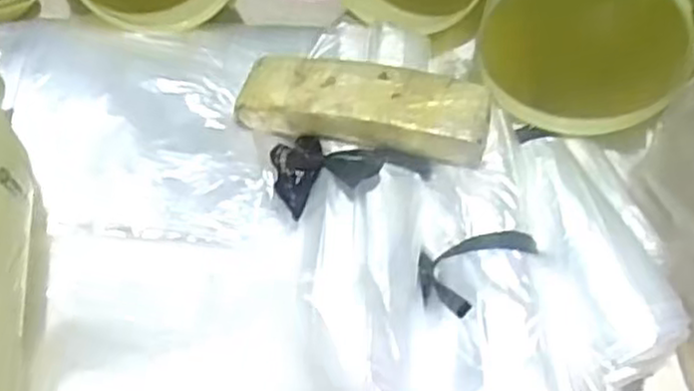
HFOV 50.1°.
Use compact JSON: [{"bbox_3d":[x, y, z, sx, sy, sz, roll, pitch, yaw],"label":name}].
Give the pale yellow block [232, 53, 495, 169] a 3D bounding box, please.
[{"bbox_3d":[0.011,-0.064,0.515,0.170,0.026,0.060,13,48,7],"label":"pale yellow block"}]

